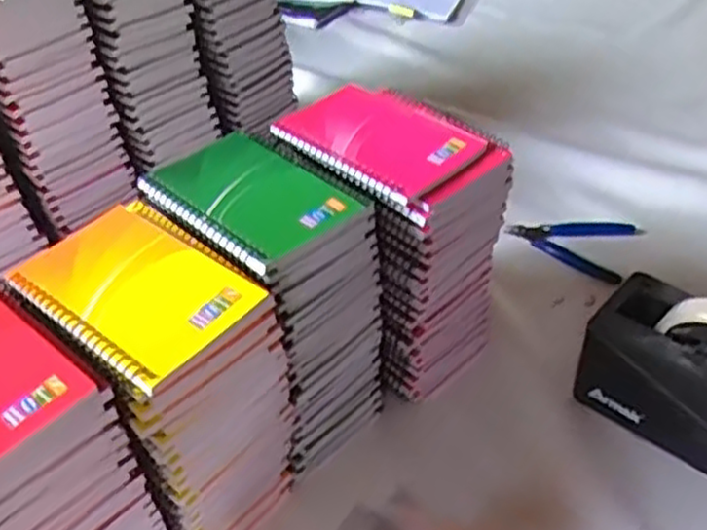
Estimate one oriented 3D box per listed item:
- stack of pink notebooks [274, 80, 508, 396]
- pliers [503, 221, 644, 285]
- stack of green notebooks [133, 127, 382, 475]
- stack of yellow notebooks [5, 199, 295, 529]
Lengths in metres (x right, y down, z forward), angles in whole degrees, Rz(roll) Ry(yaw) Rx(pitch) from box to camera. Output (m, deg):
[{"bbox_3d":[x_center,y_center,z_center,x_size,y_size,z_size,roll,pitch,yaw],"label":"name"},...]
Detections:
[{"bbox_3d":[0.030,-0.009,0.582,0.100,0.219,0.140,-32,48,-29],"label":"stack of pink notebooks"},{"bbox_3d":[0.224,-0.031,0.740,0.119,0.009,0.085,30,51,30],"label":"pliers"},{"bbox_3d":[-0.052,0.032,0.537,0.101,0.221,0.129,-33,51,-29],"label":"stack of green notebooks"},{"bbox_3d":[-0.113,0.089,0.478,0.129,0.219,0.096,28,50,32],"label":"stack of yellow notebooks"}]

